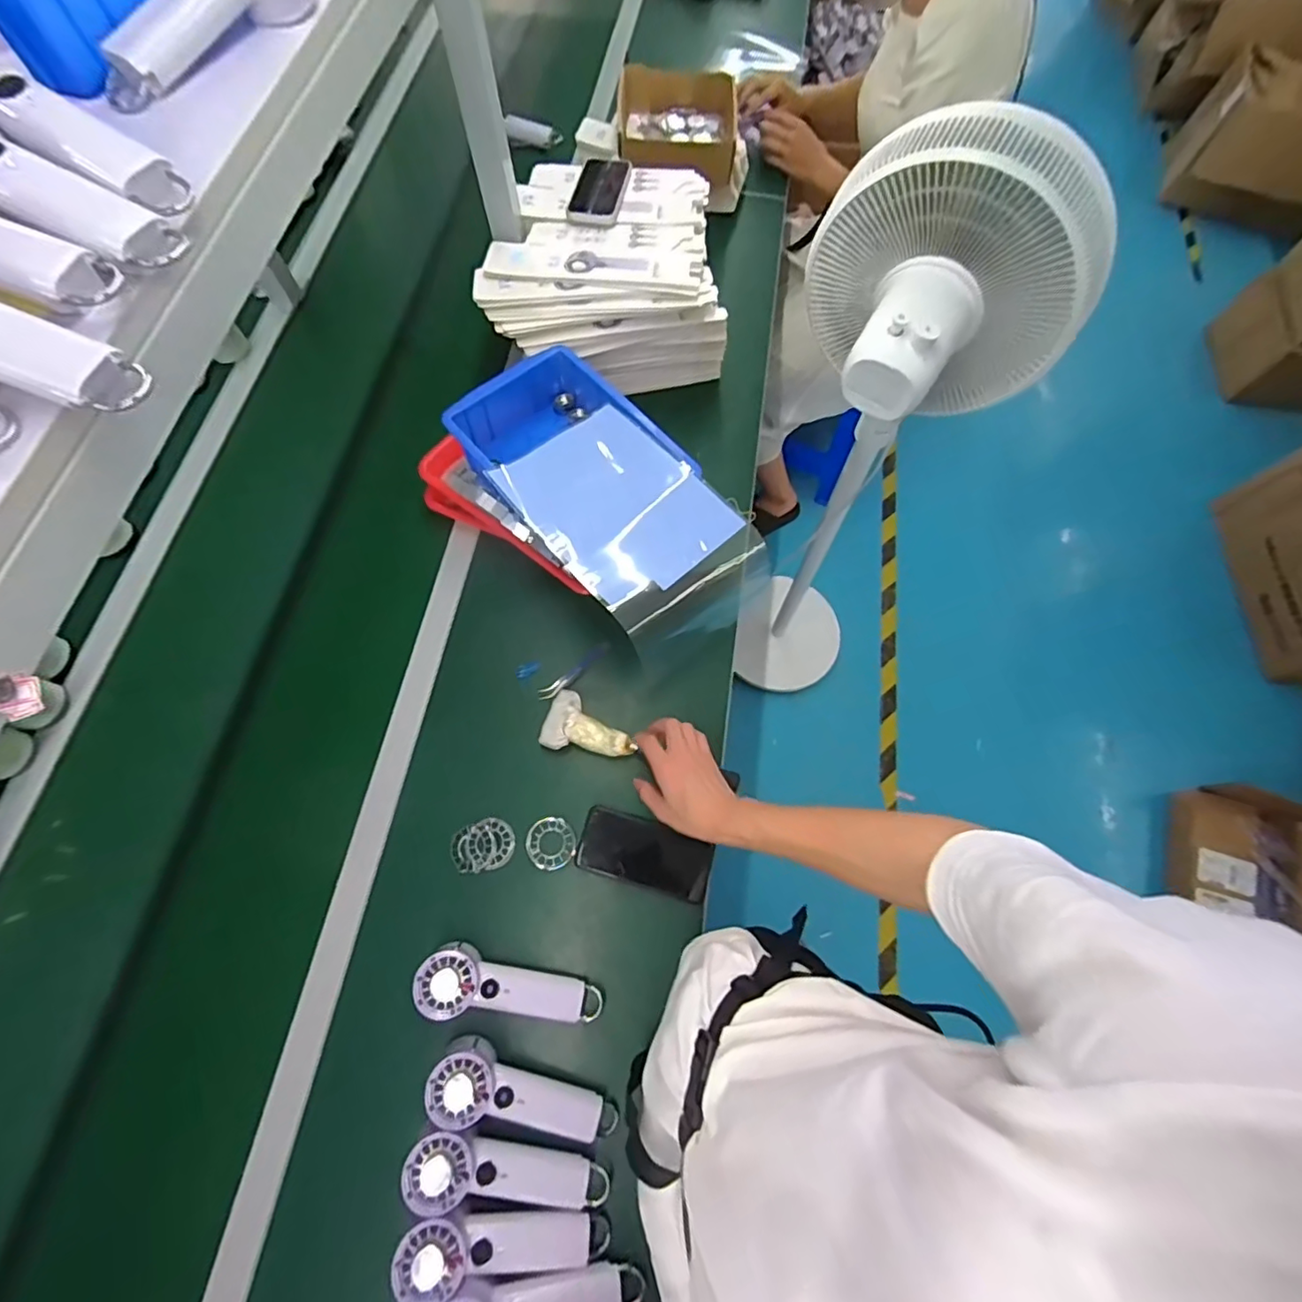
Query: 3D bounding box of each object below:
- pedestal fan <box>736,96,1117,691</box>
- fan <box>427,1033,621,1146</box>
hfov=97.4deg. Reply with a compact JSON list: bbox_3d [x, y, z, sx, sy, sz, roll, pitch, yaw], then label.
[{"bbox_3d":[0.363,-0.255,1.072,0.308,1.129,0.317,-1,70,-1],"label":"pedestal fan"},{"bbox_3d":[-0.133,0.466,0.599,0.200,0.056,0.064,24,70,-11],"label":"fan"}]

